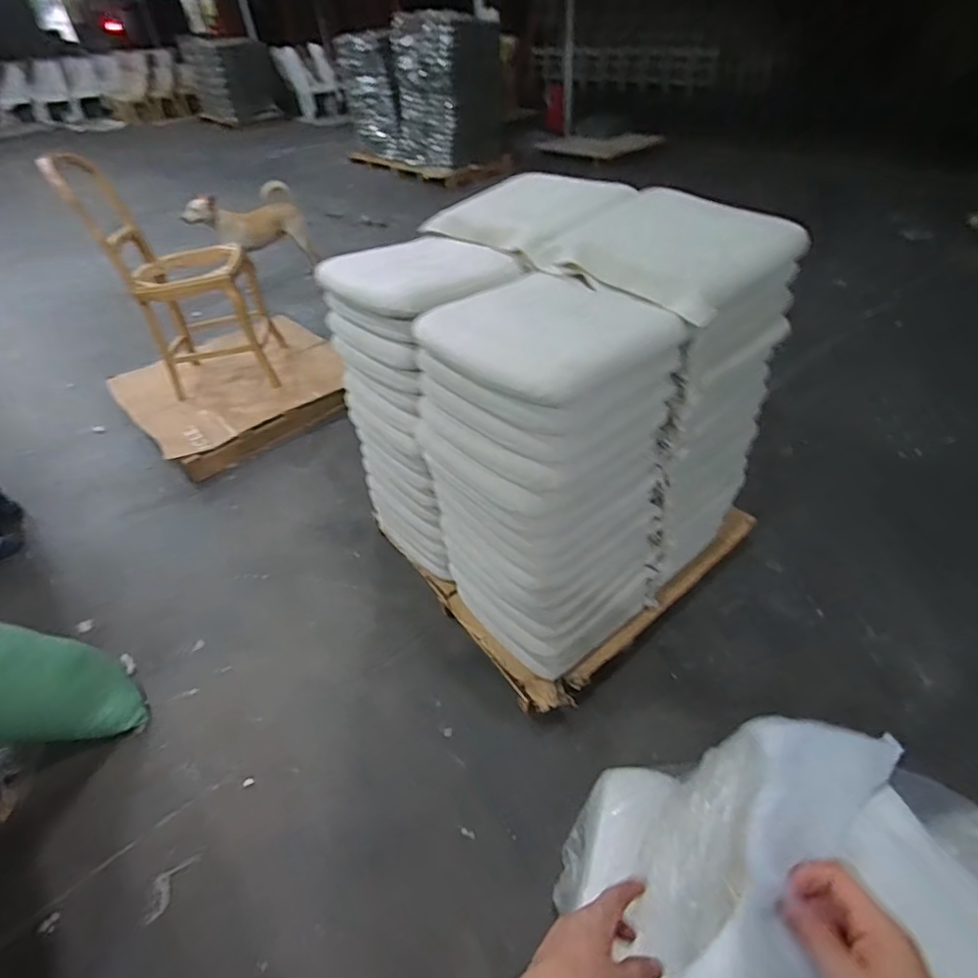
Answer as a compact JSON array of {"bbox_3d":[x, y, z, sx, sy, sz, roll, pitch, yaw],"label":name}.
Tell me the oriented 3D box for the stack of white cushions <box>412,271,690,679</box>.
[{"bbox_3d":[0.139,-0.008,1.348,0.435,0.835,0.485,-31,49,-27],"label":"stack of white cushions"}]

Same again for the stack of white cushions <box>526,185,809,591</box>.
[{"bbox_3d":[0.431,-0.264,1.457,0.399,0.891,0.485,-34,50,-29],"label":"stack of white cushions"}]

